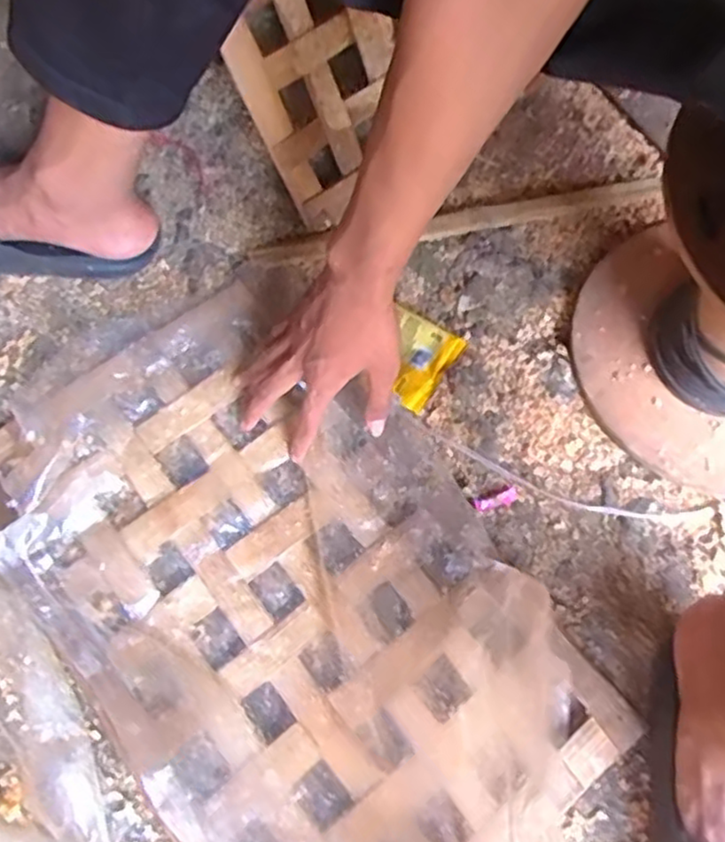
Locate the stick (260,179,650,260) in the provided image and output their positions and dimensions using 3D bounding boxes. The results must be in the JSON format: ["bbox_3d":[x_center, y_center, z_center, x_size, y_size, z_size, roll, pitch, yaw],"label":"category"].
[{"bbox_3d":[0.101,-0.204,0.719,0.429,0.010,0.026,-11,73,-6],"label":"stick"}]

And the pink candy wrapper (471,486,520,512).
[{"bbox_3d":[0.120,0.070,0.624,0.042,0.005,0.014,-18,74,-8],"label":"pink candy wrapper"}]

